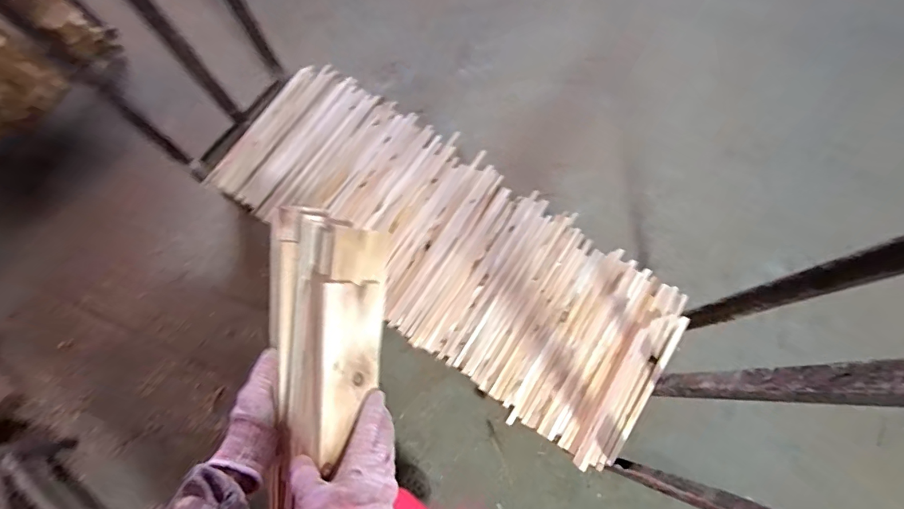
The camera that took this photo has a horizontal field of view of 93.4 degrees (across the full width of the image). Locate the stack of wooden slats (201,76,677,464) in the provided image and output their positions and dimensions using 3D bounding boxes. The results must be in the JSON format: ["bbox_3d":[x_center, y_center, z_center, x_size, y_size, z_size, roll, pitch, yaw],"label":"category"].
[{"bbox_3d":[-0.043,-0.065,1.159,1.304,0.085,0.522,36,77,11],"label":"stack of wooden slats"}]

